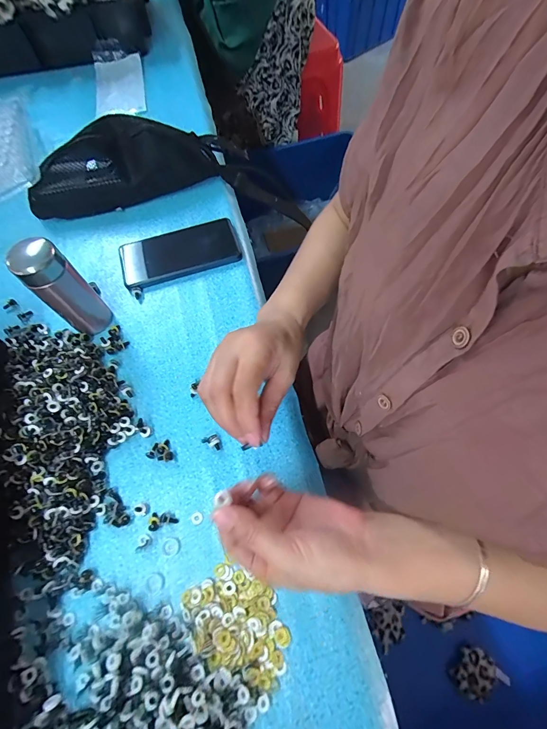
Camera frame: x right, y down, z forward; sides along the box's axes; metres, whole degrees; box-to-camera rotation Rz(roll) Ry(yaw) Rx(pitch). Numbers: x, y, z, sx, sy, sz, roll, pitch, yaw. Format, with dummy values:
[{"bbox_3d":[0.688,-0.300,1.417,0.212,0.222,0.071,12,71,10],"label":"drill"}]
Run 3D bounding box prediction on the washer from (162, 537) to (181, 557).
[{"bbox_3d":[-0.102,0.182,0.341,0.018,0.004,0.016,-13,66,-4],"label":"washer"}]

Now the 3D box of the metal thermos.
[{"bbox_3d":[-0.247,-0.087,0.404,0.049,0.122,0.049,-41,71,-16],"label":"metal thermos"}]

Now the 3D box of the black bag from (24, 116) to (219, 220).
[{"bbox_3d":[-0.227,-0.297,0.516,0.276,0.083,0.078,-15,66,-5],"label":"black bag"}]

